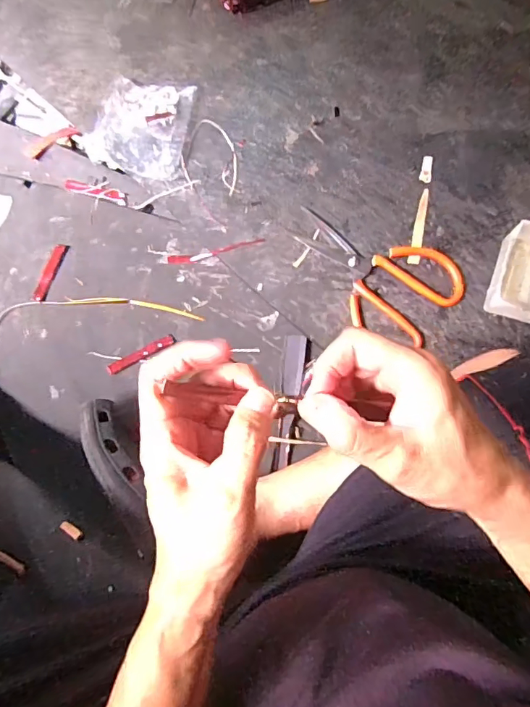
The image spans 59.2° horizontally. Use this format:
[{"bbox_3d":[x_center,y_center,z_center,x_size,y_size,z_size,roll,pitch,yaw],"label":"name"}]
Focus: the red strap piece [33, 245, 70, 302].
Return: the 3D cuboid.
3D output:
[{"bbox_3d":[-0.279,-0.105,0.605,0.020,0.006,0.080,24,88,5],"label":"red strap piece"}]

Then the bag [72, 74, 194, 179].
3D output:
[{"bbox_3d":[-0.164,-0.301,0.610,0.124,0.038,0.138,9,87,5],"label":"bag"}]

